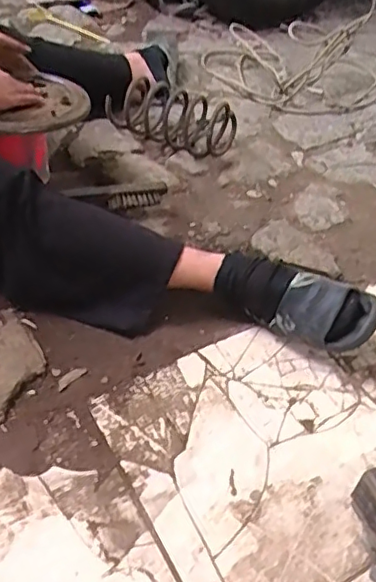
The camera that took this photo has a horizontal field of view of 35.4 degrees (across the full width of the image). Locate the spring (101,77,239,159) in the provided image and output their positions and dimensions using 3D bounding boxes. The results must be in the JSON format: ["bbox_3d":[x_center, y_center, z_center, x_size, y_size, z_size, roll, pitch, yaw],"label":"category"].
[{"bbox_3d":[-0.036,-0.429,1.454,0.321,0.113,0.135,16,46,12],"label":"spring"}]

